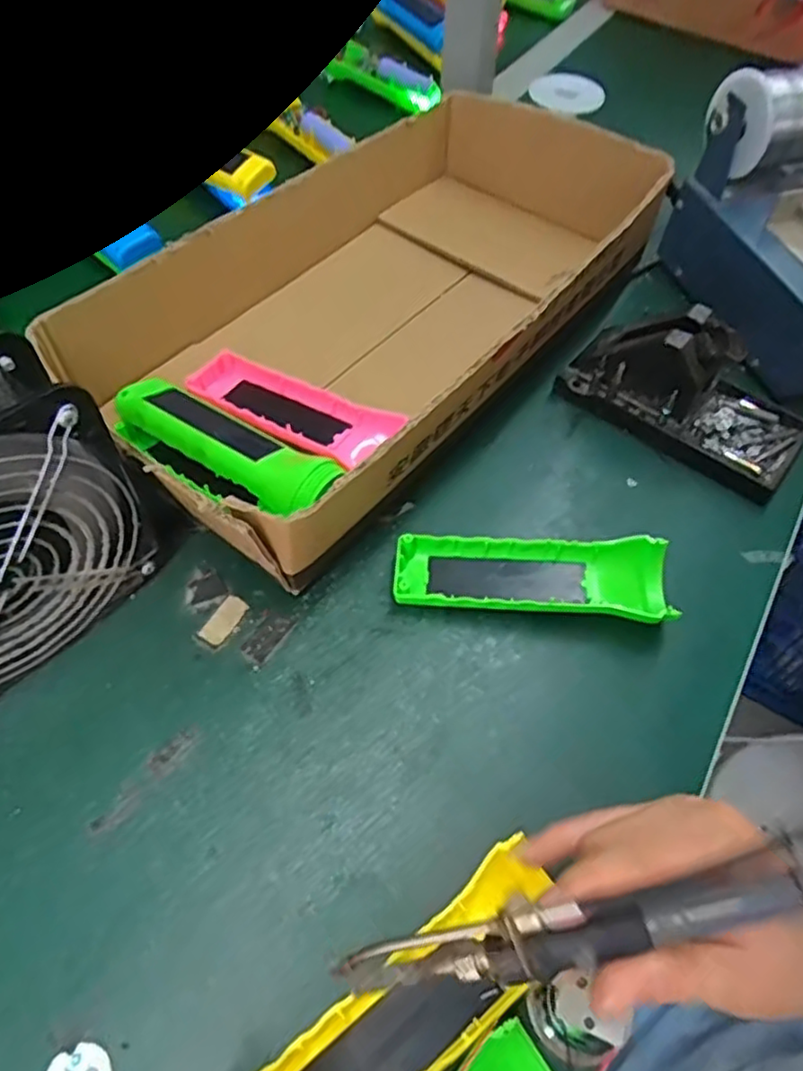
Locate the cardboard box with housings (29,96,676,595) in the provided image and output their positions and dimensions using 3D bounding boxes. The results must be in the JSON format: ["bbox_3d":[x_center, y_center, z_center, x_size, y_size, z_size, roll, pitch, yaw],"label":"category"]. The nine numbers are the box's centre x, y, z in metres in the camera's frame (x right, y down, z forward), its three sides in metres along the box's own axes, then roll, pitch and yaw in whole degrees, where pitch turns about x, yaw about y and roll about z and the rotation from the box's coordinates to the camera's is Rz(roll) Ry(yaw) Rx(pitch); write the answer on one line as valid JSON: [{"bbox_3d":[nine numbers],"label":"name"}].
[{"bbox_3d":[-0.011,-0.169,0.463,0.221,0.088,0.405,35,63,20],"label":"cardboard box with housings"}]

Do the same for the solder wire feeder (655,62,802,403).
[{"bbox_3d":[0.293,-0.214,0.473,0.112,0.129,0.207,-17,59,-13],"label":"solder wire feeder"}]

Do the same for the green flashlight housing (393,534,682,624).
[{"bbox_3d":[0.075,0.023,0.386,0.154,0.029,0.049,6,57,3],"label":"green flashlight housing"}]

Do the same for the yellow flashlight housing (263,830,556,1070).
[{"bbox_3d":[0.007,0.187,0.270,0.142,0.022,0.046,-40,69,-17],"label":"yellow flashlight housing"}]

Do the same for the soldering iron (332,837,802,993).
[{"bbox_3d":[0.070,0.122,0.214,0.197,0.019,0.020,-21,59,13],"label":"soldering iron"}]

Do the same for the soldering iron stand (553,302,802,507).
[{"bbox_3d":[0.195,-0.102,0.444,0.157,0.071,0.076,35,62,19],"label":"soldering iron stand"}]

